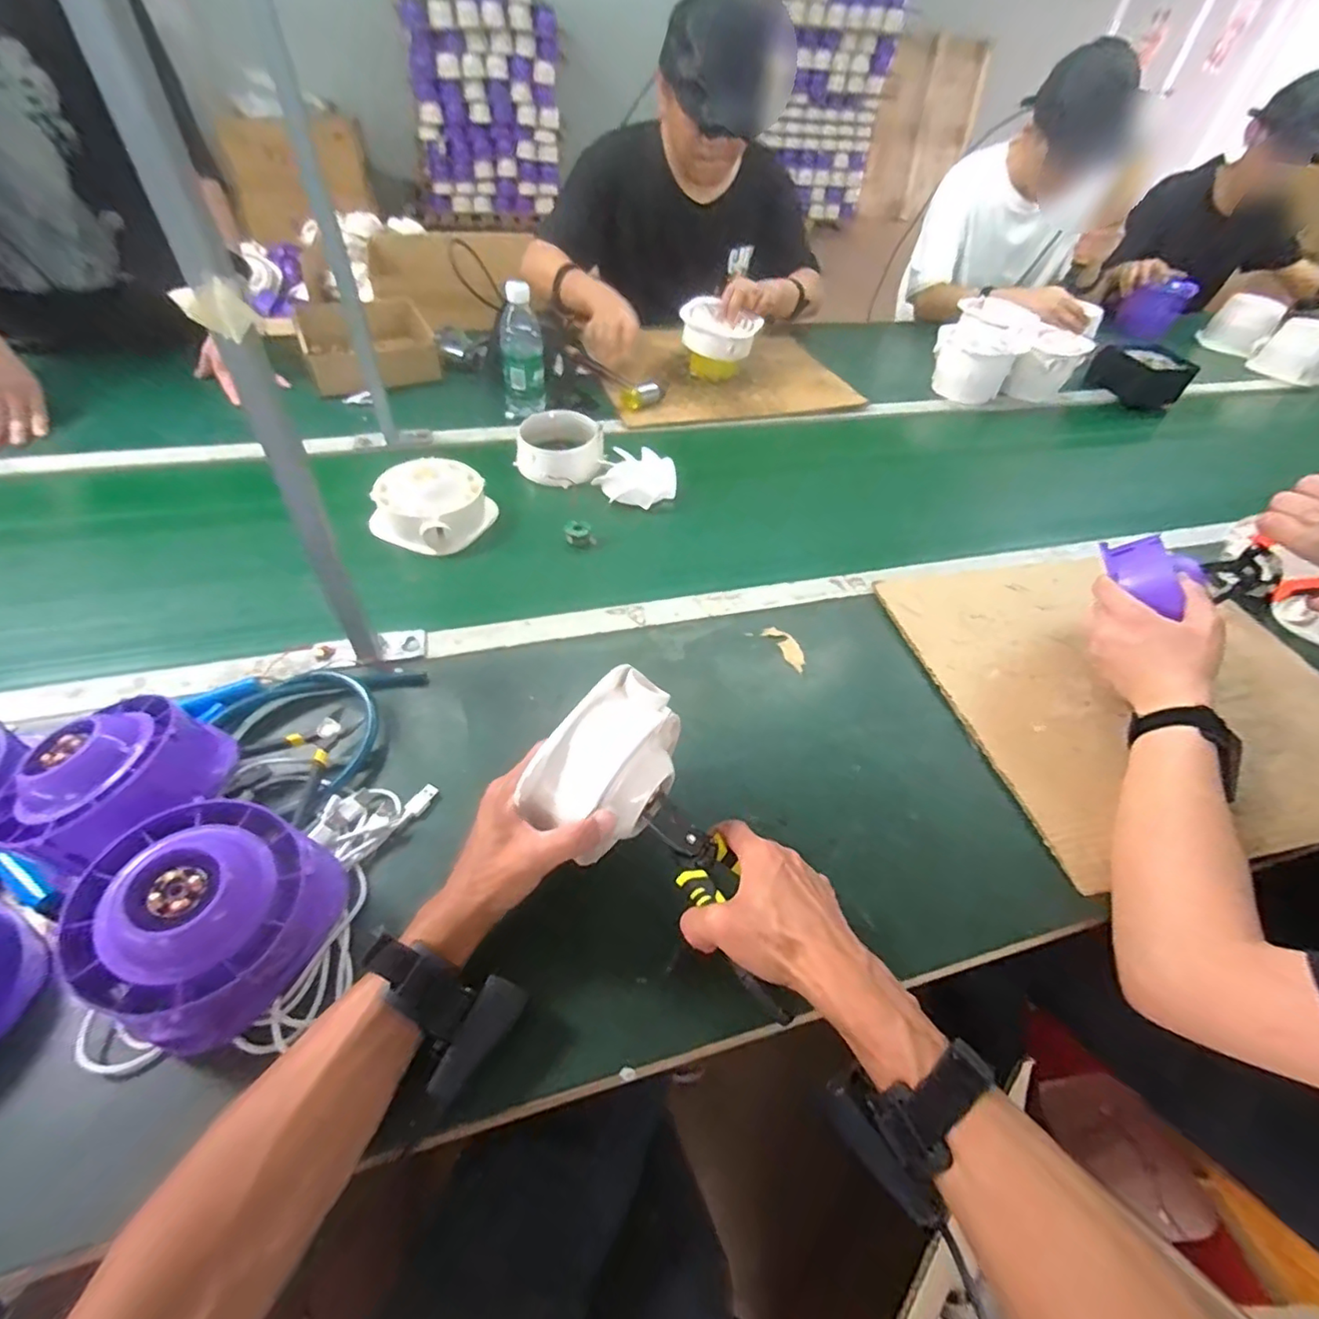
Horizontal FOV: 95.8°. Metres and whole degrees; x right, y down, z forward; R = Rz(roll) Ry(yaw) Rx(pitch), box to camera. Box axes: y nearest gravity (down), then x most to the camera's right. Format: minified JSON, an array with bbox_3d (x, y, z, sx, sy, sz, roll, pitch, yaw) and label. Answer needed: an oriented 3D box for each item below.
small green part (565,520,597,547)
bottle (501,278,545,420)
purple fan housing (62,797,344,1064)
[{"bbox_3d":[-0.104,-0.164,0.777,0.038,0.023,0.031,-9,50,-12],"label":"small green part"},{"bbox_3d":[-0.211,-0.469,0.911,0.060,0.187,0.056,-3,49,-6],"label":"bottle"},{"bbox_3d":[-0.299,0.168,0.397,0.126,0.087,0.133,22,50,12],"label":"purple fan housing"}]

